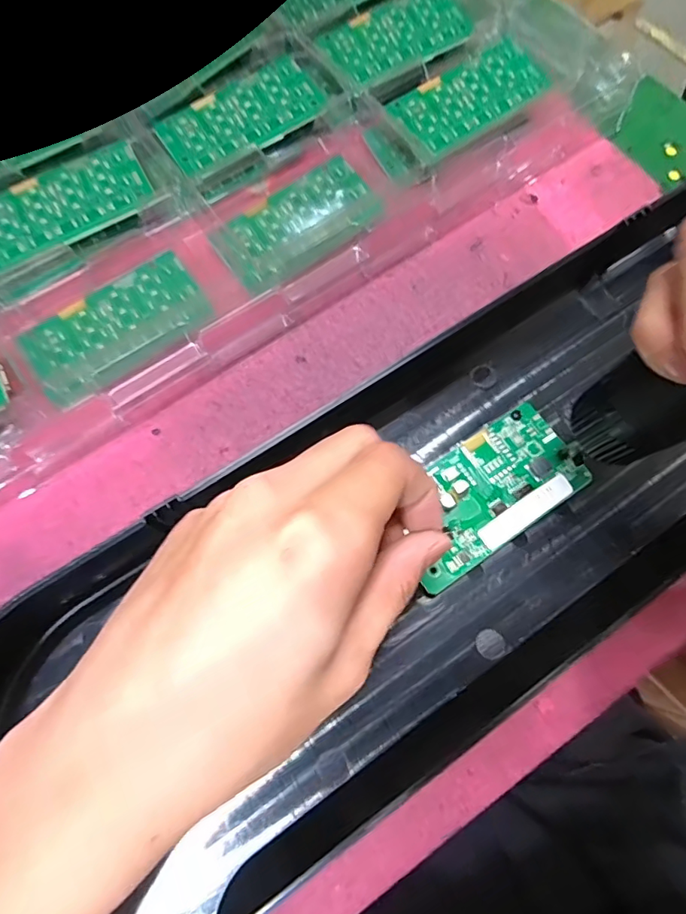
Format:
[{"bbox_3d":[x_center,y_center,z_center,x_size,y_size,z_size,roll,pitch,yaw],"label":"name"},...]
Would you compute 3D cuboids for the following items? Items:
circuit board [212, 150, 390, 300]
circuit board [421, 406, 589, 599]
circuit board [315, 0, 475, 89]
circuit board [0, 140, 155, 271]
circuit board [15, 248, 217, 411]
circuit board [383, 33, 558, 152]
[{"bbox_3d":[-0.025,-0.132,0.289,0.092,0.008,0.047,-35,75,-11],"label":"circuit board"},{"bbox_3d":[0.066,0.016,0.235,0.089,0.004,0.048,-32,77,-11],"label":"circuit board"},{"bbox_3d":[0.037,-0.270,0.325,0.093,0.006,0.053,-36,82,-7],"label":"circuit board"},{"bbox_3d":[-0.154,-0.140,0.279,0.094,0.004,0.048,-29,78,-7],"label":"circuit board"},{"bbox_3d":[-0.116,-0.066,0.265,0.091,0.004,0.053,-32,74,-11],"label":"circuit board"},{"bbox_3d":[0.074,-0.215,0.300,0.090,0.008,0.049,-33,74,-11],"label":"circuit board"}]

